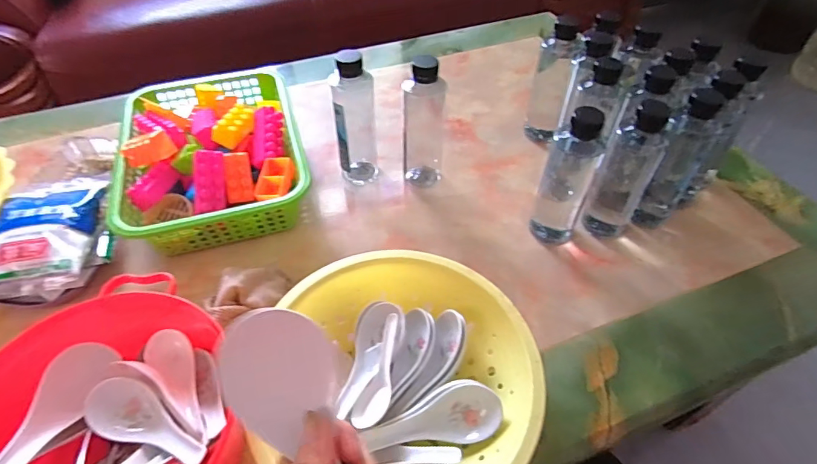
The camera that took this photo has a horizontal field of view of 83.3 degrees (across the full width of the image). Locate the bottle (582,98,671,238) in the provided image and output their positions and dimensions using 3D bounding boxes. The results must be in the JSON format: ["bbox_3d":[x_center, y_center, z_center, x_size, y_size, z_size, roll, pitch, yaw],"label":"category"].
[{"bbox_3d":[0.251,-0.069,0.529,0.050,0.178,0.044,35,58,27],"label":"bottle"}]

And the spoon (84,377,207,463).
[{"bbox_3d":[-0.217,0.163,0.384,0.123,0.026,0.043,22,53,19],"label":"spoon"}]

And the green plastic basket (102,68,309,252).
[{"bbox_3d":[-0.255,-0.105,0.616,0.220,0.099,0.290,-12,50,-10],"label":"green plastic basket"}]

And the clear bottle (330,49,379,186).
[{"bbox_3d":[-0.069,-0.142,0.595,0.052,0.175,0.049,-5,49,-4],"label":"clear bottle"}]

